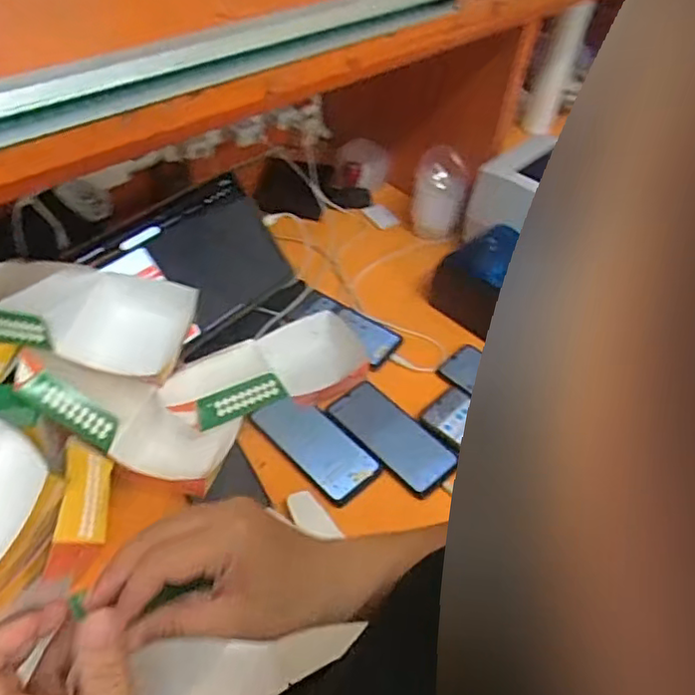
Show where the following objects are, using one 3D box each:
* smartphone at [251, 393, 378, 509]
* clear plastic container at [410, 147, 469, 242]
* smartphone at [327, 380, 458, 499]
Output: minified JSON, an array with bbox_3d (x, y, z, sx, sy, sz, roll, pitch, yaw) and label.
[{"bbox_3d":[-0.037,0.114,0.743,0.073,0.013,0.154,-33,58,-31],"label":"smartphone"},{"bbox_3d":[0.150,-0.252,1.031,0.082,0.121,0.070,14,47,8],"label":"clear plastic container"},{"bbox_3d":[0.054,0.103,0.759,0.077,0.012,0.162,-32,57,-30],"label":"smartphone"}]

